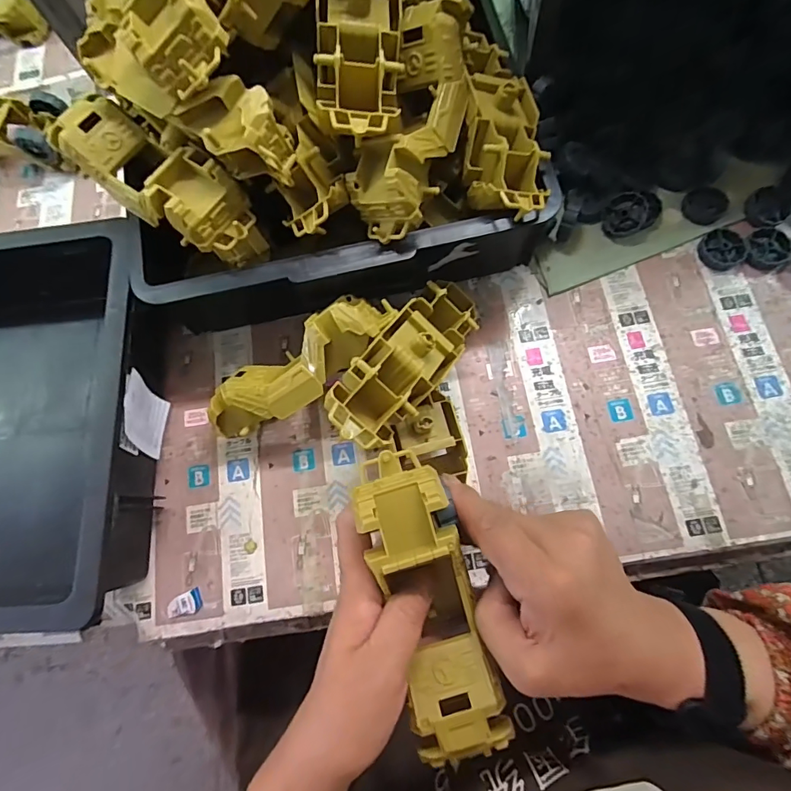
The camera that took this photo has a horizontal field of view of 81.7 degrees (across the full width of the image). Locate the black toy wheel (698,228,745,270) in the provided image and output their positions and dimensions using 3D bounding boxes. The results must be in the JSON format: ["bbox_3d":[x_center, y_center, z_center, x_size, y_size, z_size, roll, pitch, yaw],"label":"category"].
[{"bbox_3d":[0.308,-0.137,0.434,0.037,0.017,0.039,-1,75,4],"label":"black toy wheel"}]

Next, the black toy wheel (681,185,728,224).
[{"bbox_3d":[0.302,-0.185,0.447,0.036,0.016,0.037,-1,75,4],"label":"black toy wheel"}]

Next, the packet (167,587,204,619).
[{"bbox_3d":[-0.179,0.177,0.388,0.030,0.004,0.018,-24,75,-2],"label":"packet"}]

